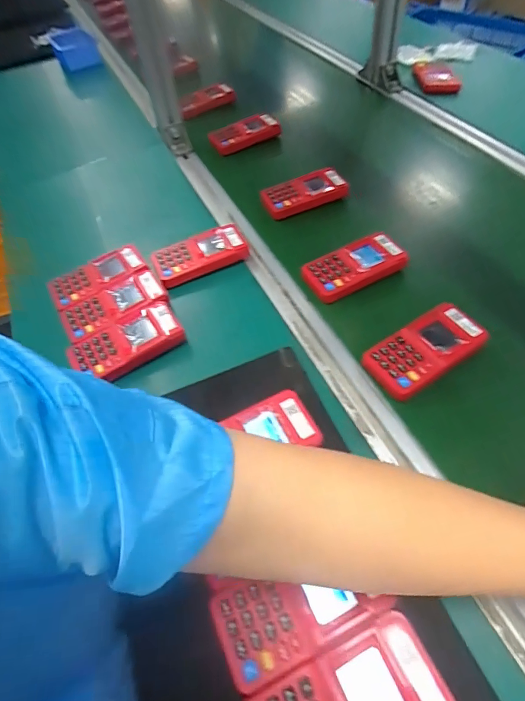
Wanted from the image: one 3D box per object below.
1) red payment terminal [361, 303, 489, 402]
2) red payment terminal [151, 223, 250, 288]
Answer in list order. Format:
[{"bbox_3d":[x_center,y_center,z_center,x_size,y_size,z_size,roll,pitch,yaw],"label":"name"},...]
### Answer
[{"bbox_3d":[0.171,0.000,0.436,0.125,0.026,0.063,-29,57,-15],"label":"red payment terminal"},{"bbox_3d":[-0.082,-0.128,0.551,0.123,0.023,0.059,-23,56,-12],"label":"red payment terminal"}]

